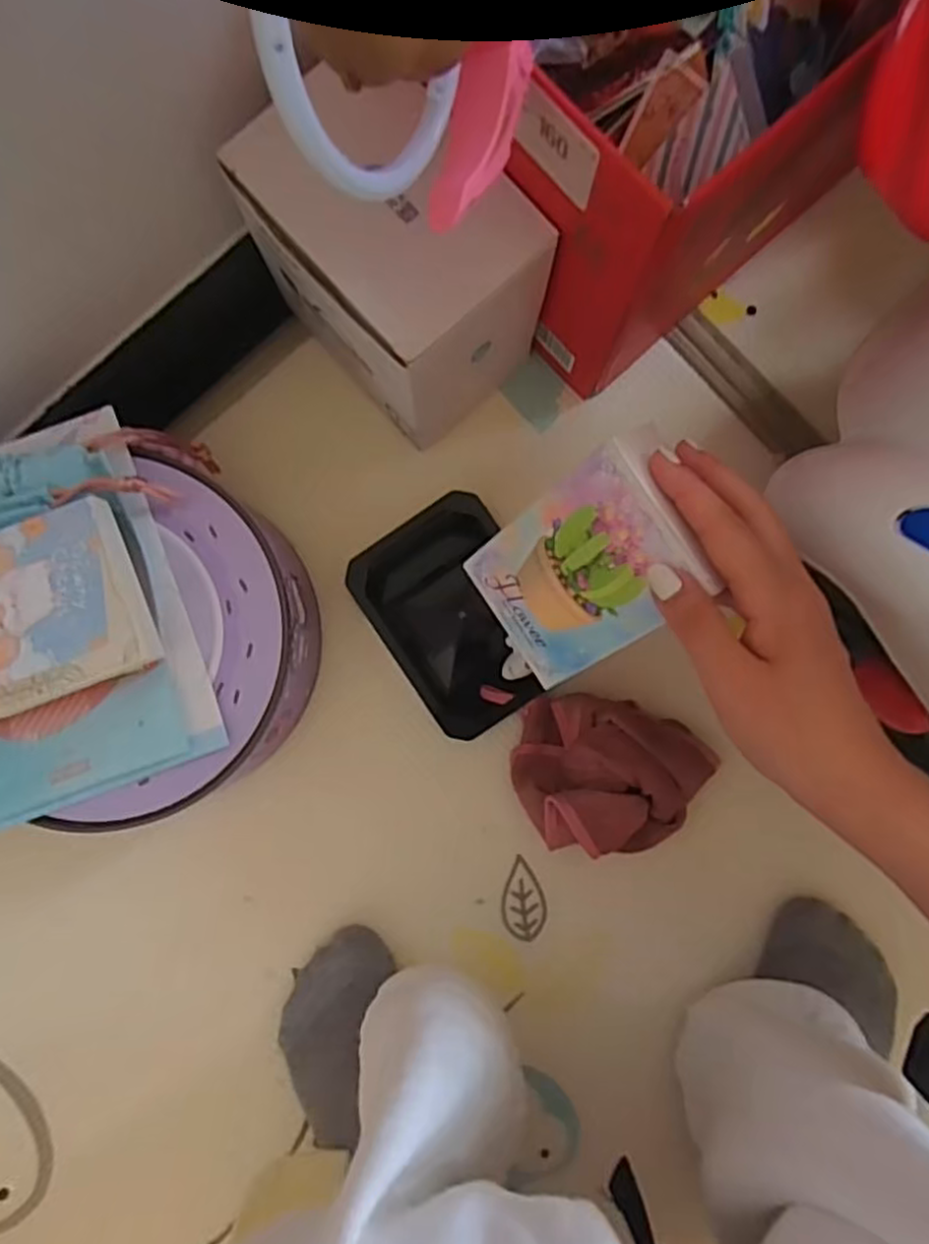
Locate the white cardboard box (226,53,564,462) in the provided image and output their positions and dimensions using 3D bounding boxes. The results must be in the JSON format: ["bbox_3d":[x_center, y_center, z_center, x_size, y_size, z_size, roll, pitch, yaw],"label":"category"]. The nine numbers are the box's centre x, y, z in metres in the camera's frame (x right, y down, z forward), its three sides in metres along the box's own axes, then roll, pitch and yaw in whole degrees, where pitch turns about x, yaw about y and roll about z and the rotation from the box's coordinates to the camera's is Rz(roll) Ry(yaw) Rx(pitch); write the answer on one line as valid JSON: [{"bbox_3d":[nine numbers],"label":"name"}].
[{"bbox_3d":[-0.033,-0.192,0.408,0.097,0.147,0.122,-43,88,-2],"label":"white cardboard box"}]

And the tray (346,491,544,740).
[{"bbox_3d":[-0.003,-0.004,0.452,0.096,0.040,0.135,-32,88,-1],"label":"tray"}]

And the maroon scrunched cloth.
[{"bbox_3d":[0.091,0.093,0.443,0.115,0.044,0.088,3,87,0],"label":"maroon scrunched cloth"}]

